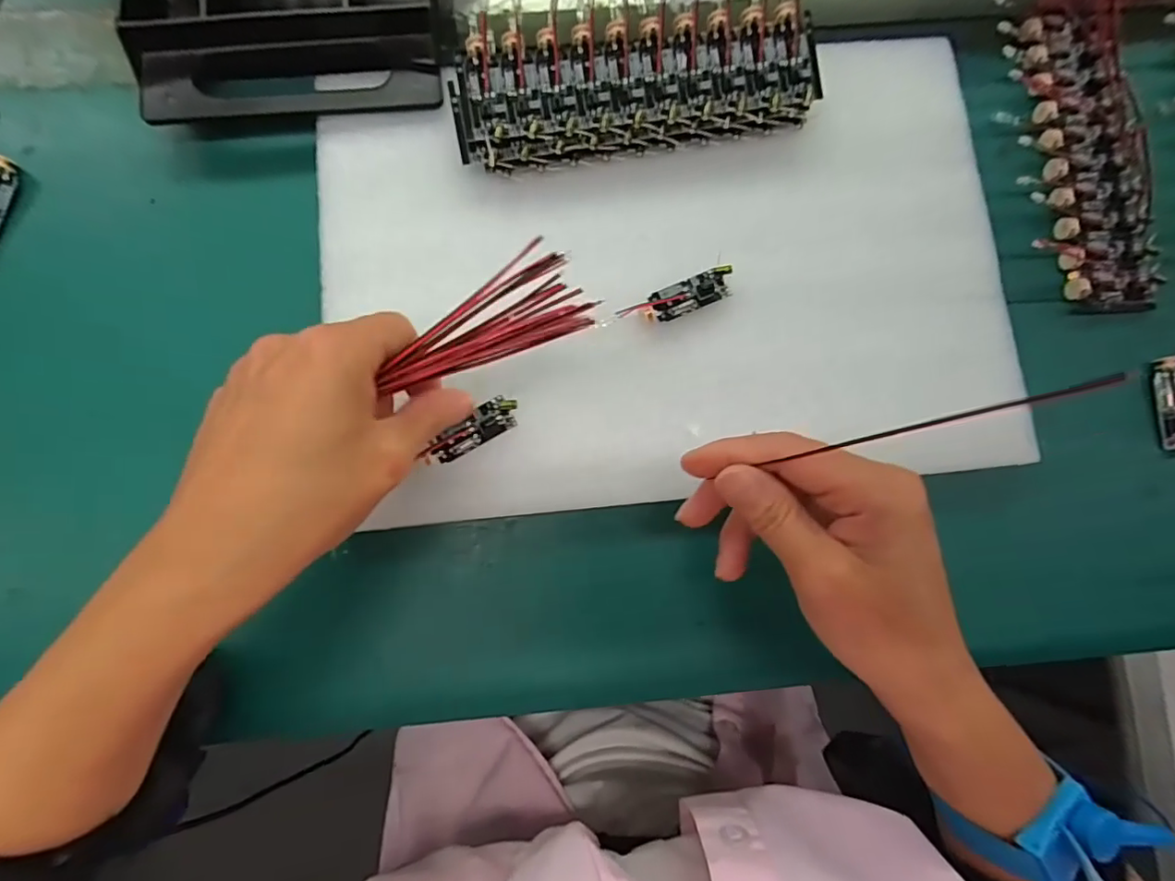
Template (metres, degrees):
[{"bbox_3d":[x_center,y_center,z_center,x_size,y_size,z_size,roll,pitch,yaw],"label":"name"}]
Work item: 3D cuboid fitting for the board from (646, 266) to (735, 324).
[{"bbox_3d":[0.048,-0.067,0.260,0.040,0.005,0.015,-24,82,-6],"label":"board"}]

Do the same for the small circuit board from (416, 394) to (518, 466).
[{"bbox_3d":[-0.050,-0.004,0.245,0.043,0.004,0.016,-28,110,-8],"label":"small circuit board"}]

